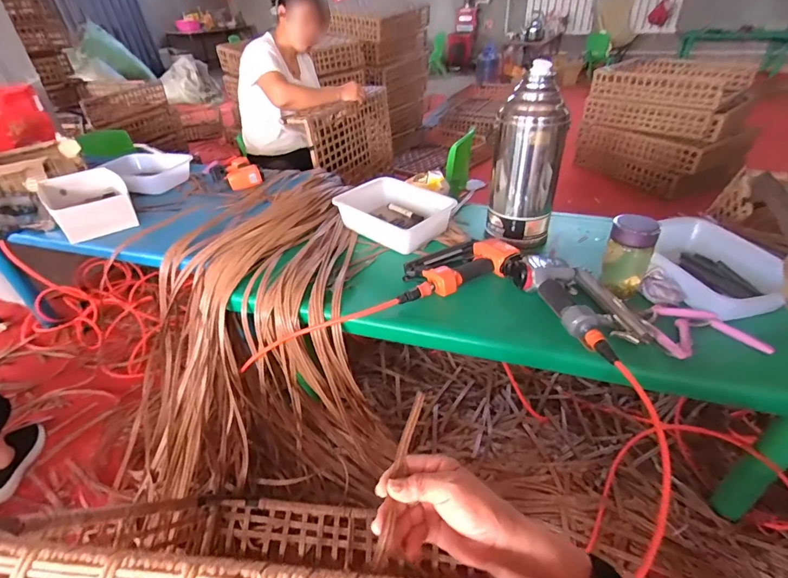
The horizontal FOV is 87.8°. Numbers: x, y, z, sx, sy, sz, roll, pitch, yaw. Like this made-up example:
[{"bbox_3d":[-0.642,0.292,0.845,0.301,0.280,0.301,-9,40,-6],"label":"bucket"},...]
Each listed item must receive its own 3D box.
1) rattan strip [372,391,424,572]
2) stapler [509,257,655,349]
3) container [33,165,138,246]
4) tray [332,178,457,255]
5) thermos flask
[{"bbox_3d":[0.005,0.177,0.397,0.015,0.018,0.161,10,51,12],"label":"rattan strip"},{"bbox_3d":[0.356,0.012,0.789,0.152,0.051,0.277,-13,38,-16],"label":"stapler"},{"bbox_3d":[-0.869,-0.240,1.171,0.201,0.098,0.300,-26,43,-30],"label":"container"},{"bbox_3d":[-0.003,-0.206,1.079,0.266,0.068,0.211,25,44,31],"label":"tray"},{"bbox_3d":[0.315,-0.294,0.960,0.144,0.367,0.137,-21,41,-25],"label":"thermos flask"}]

